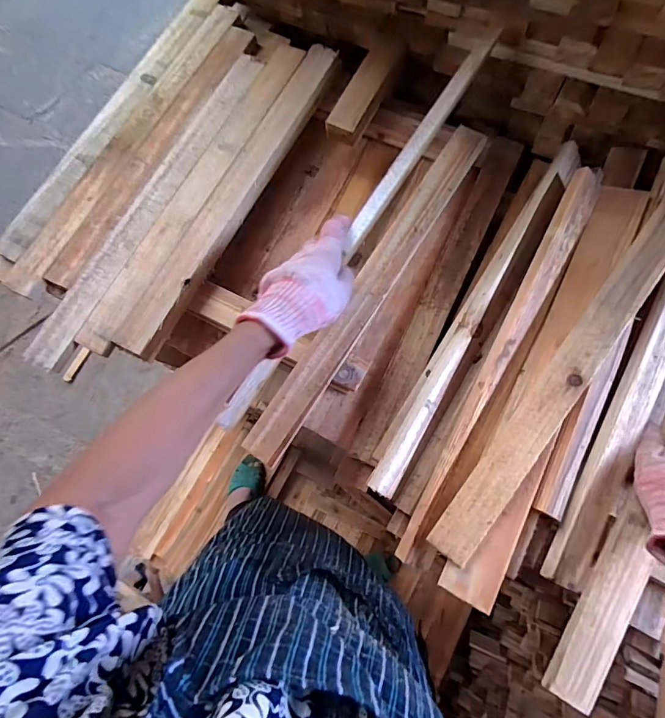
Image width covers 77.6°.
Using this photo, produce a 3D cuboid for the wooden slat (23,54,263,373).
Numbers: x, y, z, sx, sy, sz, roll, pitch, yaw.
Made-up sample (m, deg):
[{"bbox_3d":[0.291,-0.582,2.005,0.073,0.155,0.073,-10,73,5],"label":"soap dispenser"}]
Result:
[{"bbox_3d":[-0.225,-0.204,0.526,0.046,0.023,0.483,26,75,8],"label":"wooden slat"}]

